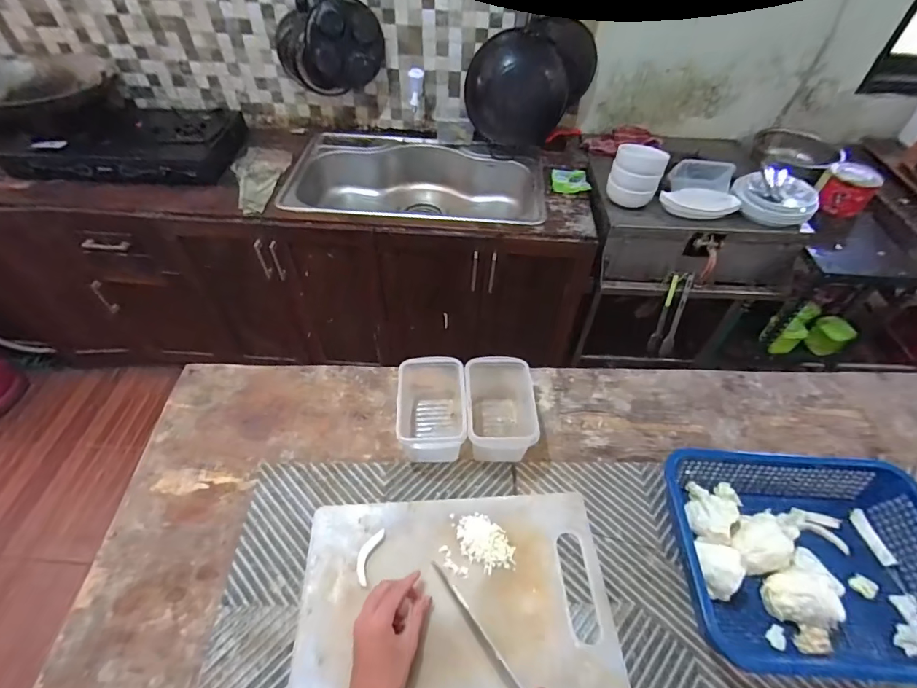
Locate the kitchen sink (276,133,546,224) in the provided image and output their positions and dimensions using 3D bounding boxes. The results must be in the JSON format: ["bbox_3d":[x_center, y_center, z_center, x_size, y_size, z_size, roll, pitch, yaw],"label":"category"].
[{"bbox_3d":[-0.147,-0.492,1.532,0.840,0.232,0.502,6,48,5],"label":"kitchen sink"}]

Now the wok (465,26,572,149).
[{"bbox_3d":[0.185,-0.805,1.410,0.306,0.287,0.144,13,49,11],"label":"wok"}]

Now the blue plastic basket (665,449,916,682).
[{"bbox_3d":[0.450,0.269,0.583,0.327,0.095,0.263,3,48,1],"label":"blue plastic basket"}]

